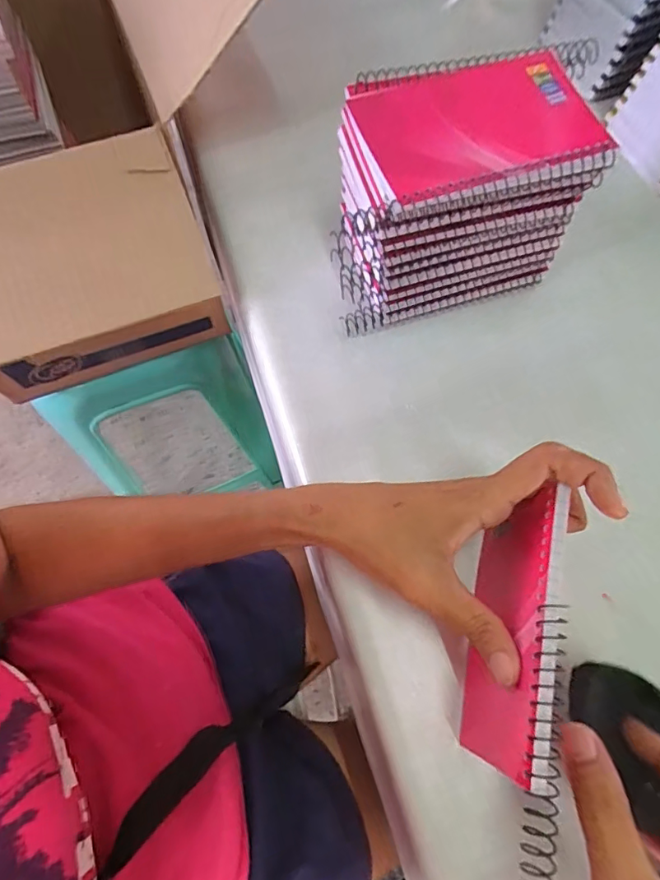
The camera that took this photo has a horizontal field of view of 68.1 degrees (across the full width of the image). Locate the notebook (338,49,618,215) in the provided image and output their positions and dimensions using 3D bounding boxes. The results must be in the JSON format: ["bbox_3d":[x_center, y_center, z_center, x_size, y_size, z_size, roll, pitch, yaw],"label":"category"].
[{"bbox_3d":[0.079,-0.170,0.268,0.126,0.015,0.083,-14,70,-7],"label":"notebook"}]

